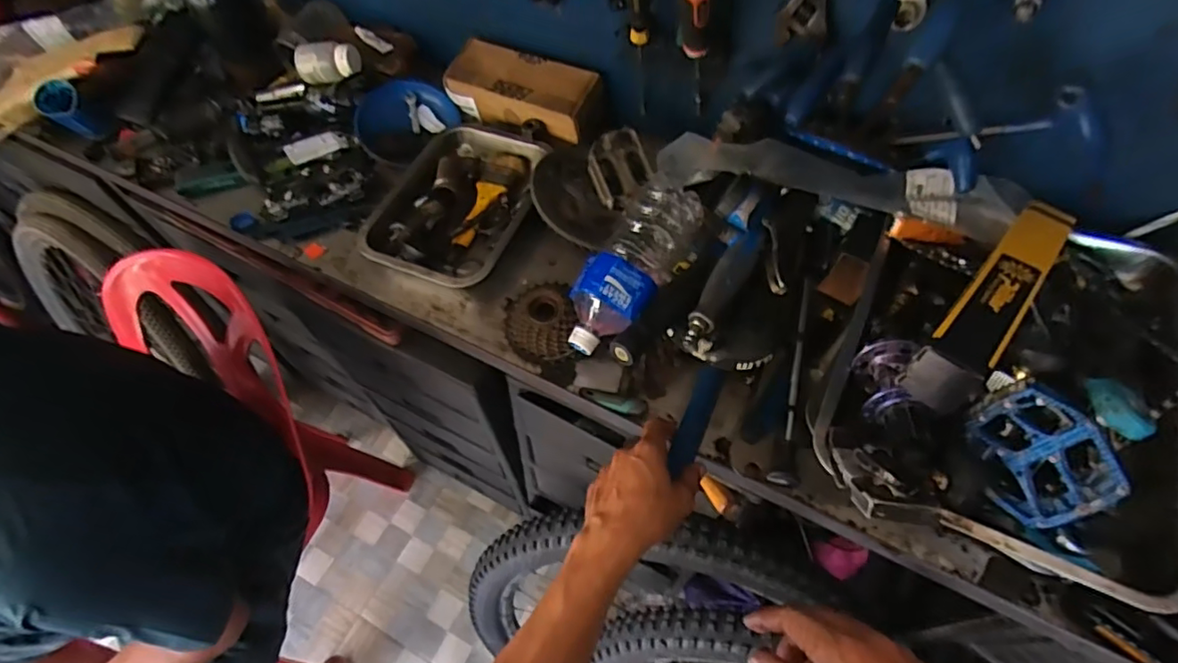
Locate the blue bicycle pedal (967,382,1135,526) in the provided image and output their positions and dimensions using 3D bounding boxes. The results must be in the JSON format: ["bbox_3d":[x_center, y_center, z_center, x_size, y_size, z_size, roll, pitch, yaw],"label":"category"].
[{"bbox_3d":[0.366,0.101,0.471,0.022,0.096,0.099,-2,57,-37],"label":"blue bicycle pedal"}]

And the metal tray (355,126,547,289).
[{"bbox_3d":[-0.163,-0.176,0.766,0.183,0.049,0.269,18,61,13],"label":"metal tray"}]

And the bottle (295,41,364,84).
[{"bbox_3d":[-0.373,-0.386,0.823,0.089,0.040,0.051,-2,59,1],"label":"bottle"}]

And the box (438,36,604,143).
[{"bbox_3d":[-0.091,-0.342,0.824,0.228,0.073,0.087,22,62,15],"label":"box"}]

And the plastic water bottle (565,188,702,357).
[{"bbox_3d":[0.047,-0.078,0.650,0.088,0.073,0.227,25,63,16],"label":"plastic water bottle"}]

